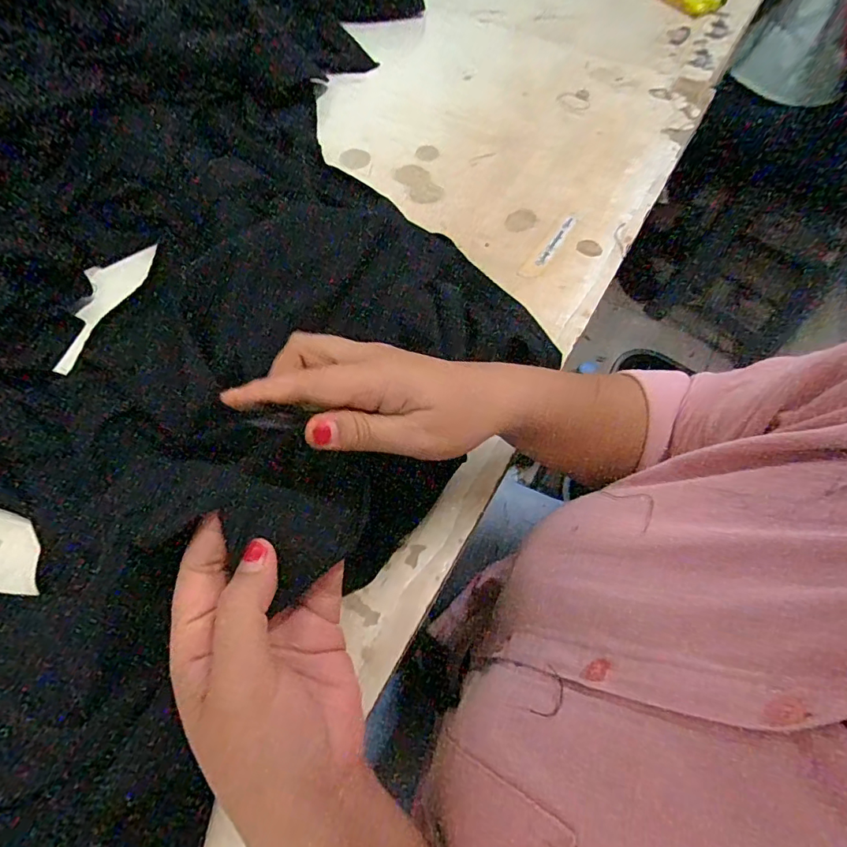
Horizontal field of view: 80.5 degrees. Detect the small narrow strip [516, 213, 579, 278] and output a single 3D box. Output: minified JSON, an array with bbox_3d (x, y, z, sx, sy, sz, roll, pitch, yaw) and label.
[{"bbox_3d":[0.138,-0.193,0.545,0.022,0.008,0.115,24,64,24],"label":"small narrow strip"}]

